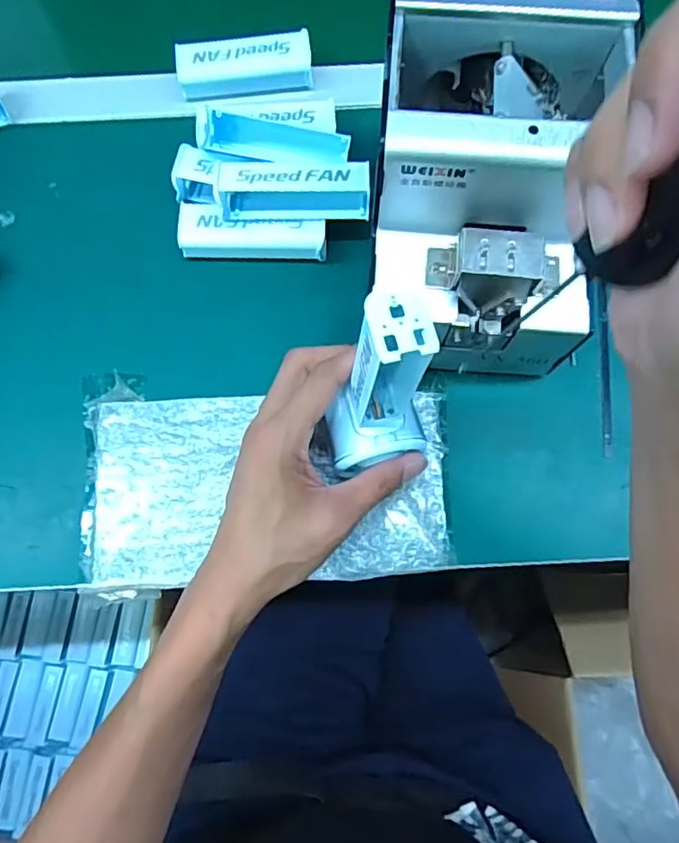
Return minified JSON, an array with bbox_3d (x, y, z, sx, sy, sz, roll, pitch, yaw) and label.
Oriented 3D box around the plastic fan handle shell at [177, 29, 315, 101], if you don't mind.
[{"bbox_3d":[-0.072,-0.271,0.438,0.099,0.025,0.030,-9,76,-2],"label":"plastic fan handle shell"}]

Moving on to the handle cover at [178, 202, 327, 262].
[{"bbox_3d":[-0.060,-0.132,0.400,0.101,0.020,0.029,3,76,1],"label":"handle cover"}]

